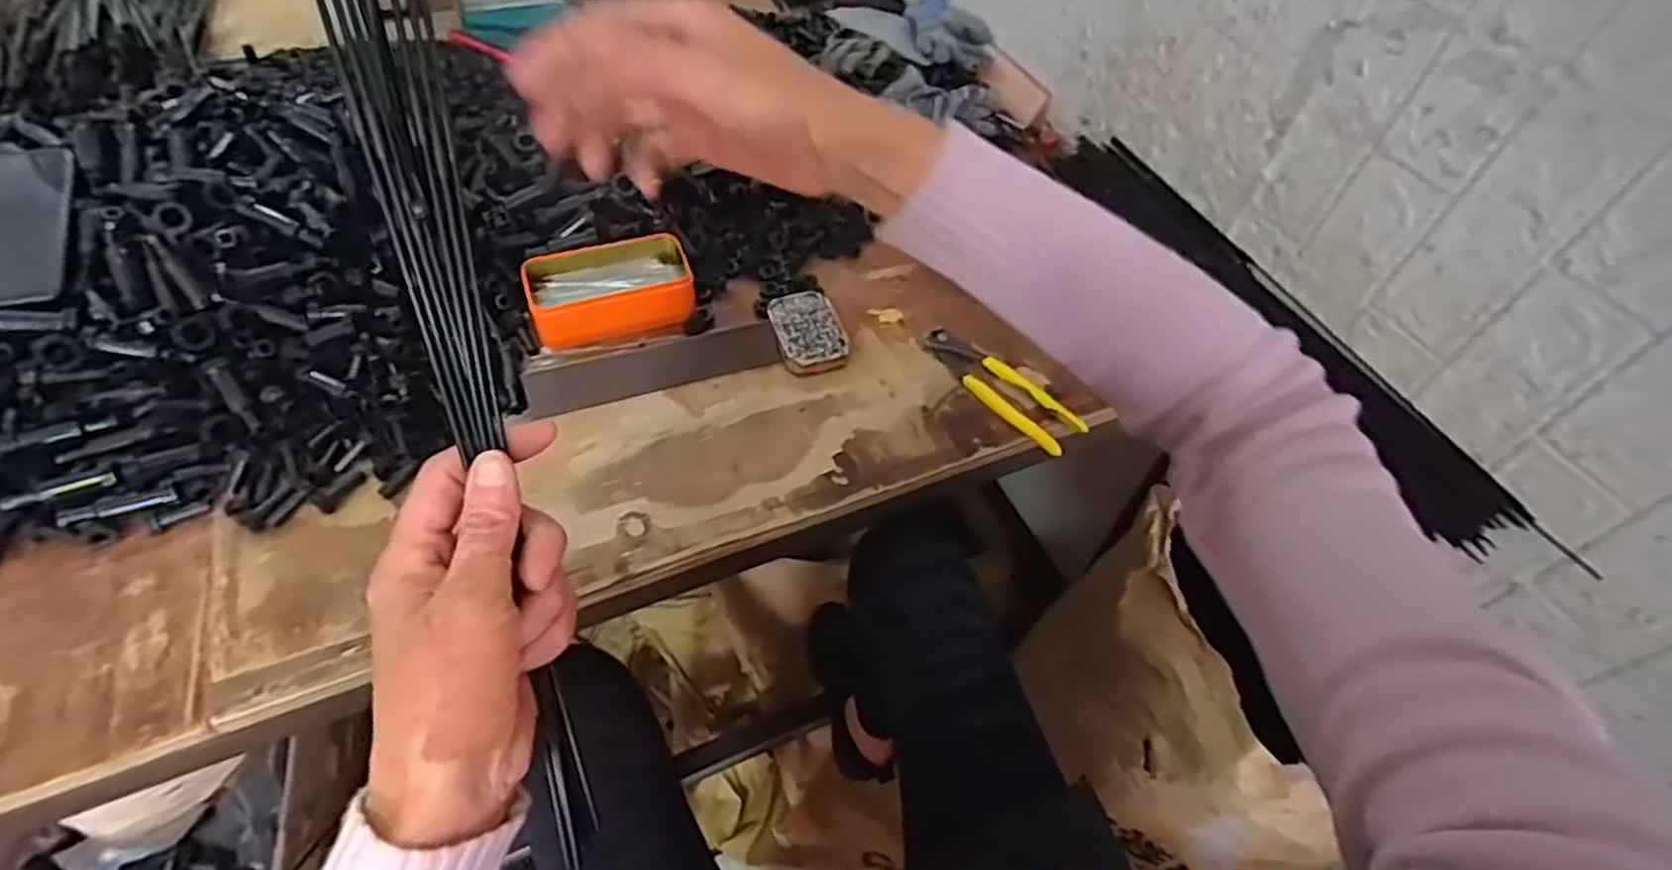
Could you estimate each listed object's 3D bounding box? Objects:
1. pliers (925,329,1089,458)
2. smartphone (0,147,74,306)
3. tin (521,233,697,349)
[{"bbox_3d":[0.147,-0.043,0.681,0.045,0.021,0.164,-35,63,-29],"label":"pliers"},{"bbox_3d":[-0.632,-0.164,0.572,0.074,0.009,0.166,-12,64,-22],"label":"smartphone"},{"bbox_3d":[-0.209,-0.139,0.697,0.144,0.042,0.085,-14,54,-16],"label":"tin"}]

